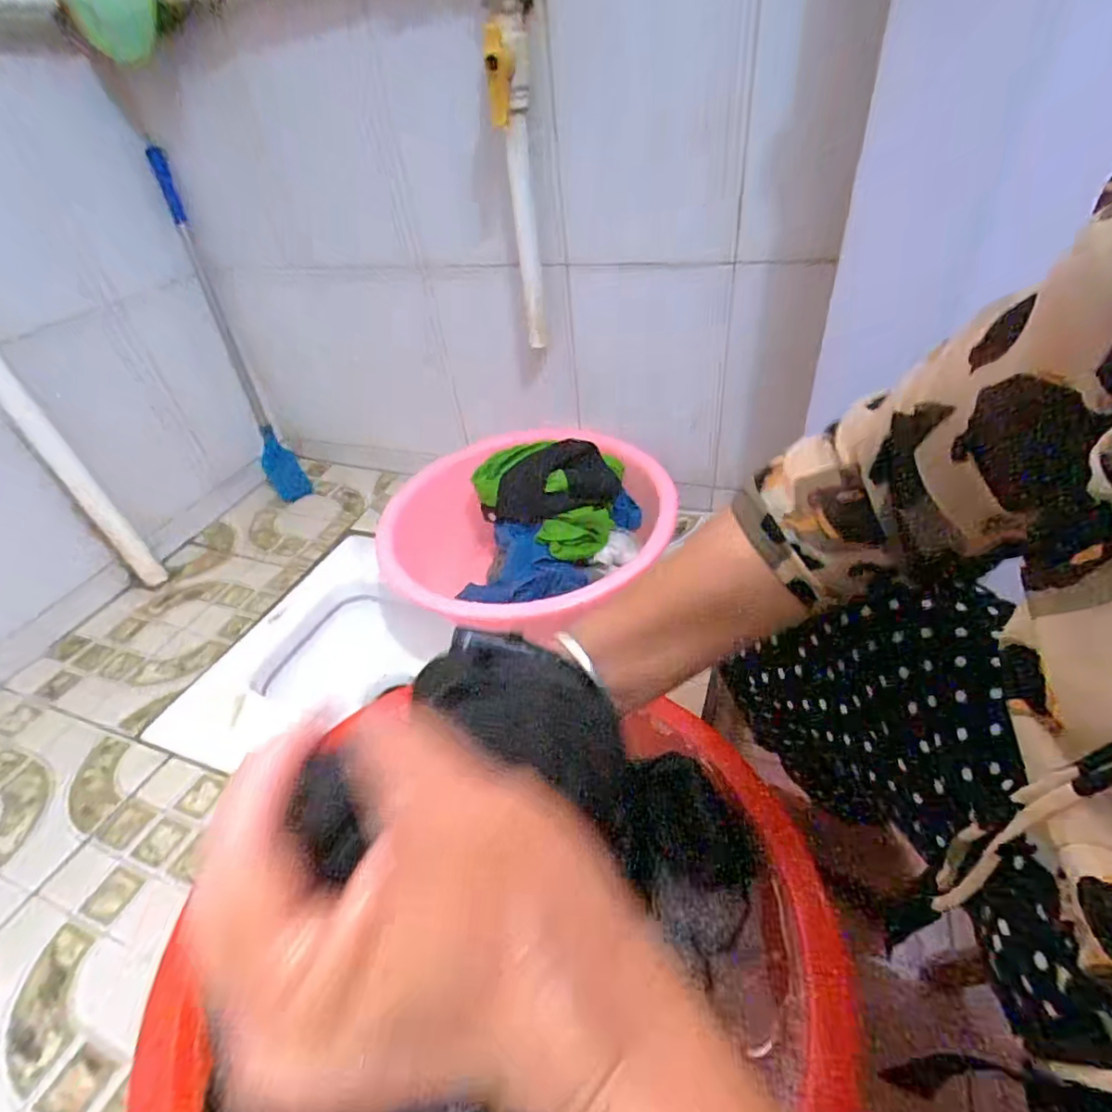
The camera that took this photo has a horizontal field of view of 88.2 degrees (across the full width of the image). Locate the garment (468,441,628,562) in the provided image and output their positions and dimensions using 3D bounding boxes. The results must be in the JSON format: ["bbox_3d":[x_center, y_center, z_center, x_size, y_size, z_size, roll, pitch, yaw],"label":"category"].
[{"bbox_3d":[-0.015,-0.077,0.764,0.193,0.107,0.160,4,39,12],"label":"garment"}]

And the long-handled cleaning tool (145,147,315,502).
[{"bbox_3d":[-0.511,-0.327,0.914,0.058,0.514,0.098,-23,41,-21],"label":"long-handled cleaning tool"}]

